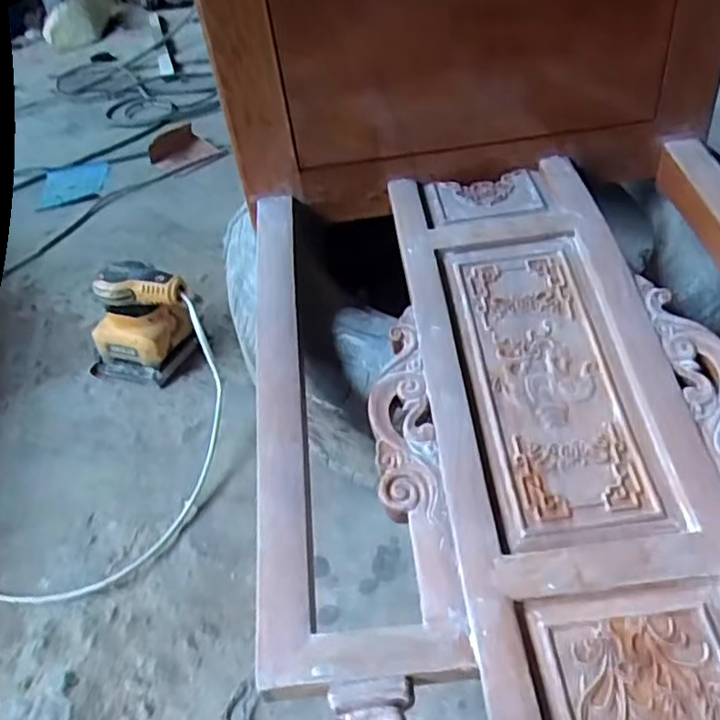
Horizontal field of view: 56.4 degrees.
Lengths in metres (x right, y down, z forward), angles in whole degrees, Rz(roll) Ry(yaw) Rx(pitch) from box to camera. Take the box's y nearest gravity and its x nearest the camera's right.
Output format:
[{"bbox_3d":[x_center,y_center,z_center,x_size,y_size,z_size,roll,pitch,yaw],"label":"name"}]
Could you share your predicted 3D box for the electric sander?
[{"bbox_3d":[-0.261,-0.043,0.799,0.129,0.122,0.091,11,44,20],"label":"electric sander"}]

